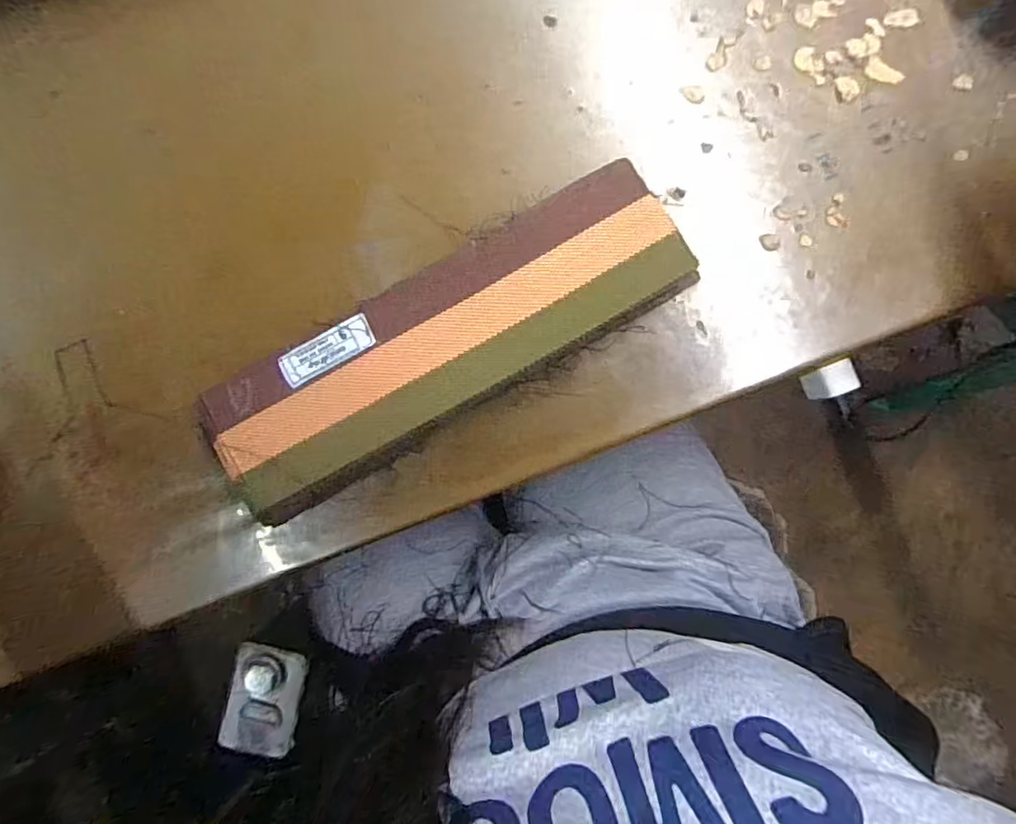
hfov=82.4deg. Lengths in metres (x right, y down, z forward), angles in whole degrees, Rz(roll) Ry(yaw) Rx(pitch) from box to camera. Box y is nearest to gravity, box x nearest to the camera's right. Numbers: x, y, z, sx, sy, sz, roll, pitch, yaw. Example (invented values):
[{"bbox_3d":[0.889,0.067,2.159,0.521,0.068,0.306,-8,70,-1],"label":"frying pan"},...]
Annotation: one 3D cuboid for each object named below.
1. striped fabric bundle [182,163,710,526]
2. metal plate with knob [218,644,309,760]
[{"bbox_3d":[-0.038,-0.041,0.356,0.305,0.045,0.088,-30,89,2],"label":"striped fabric bundle"},{"bbox_3d":[-0.375,0.441,0.892,0.112,0.030,0.145,9,75,-8],"label":"metal plate with knob"}]

